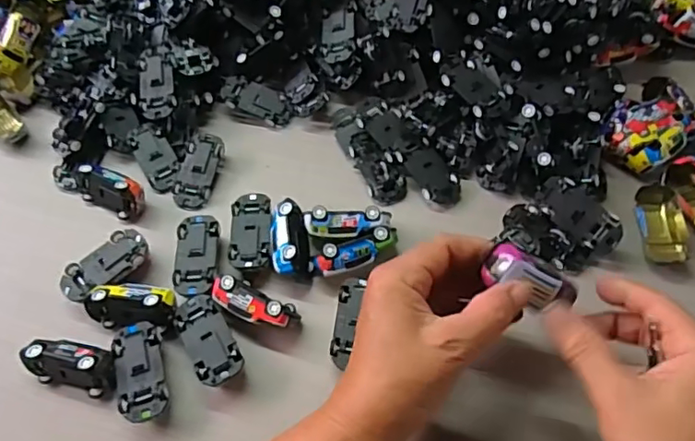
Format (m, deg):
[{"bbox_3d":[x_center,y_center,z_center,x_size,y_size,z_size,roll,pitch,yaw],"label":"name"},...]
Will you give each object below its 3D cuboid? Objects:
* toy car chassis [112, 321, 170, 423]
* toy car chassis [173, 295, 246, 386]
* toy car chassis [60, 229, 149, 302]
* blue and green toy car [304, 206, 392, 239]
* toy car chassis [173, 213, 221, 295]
[{"bbox_3d":[-0.129,0.097,0.358,0.028,0.020,0.062,-16,58,-7],"label":"toy car chassis"},{"bbox_3d":[-0.089,0.078,0.367,0.028,0.021,0.060,-27,60,-13],"label":"toy car chassis"},{"bbox_3d":[-0.171,0.035,0.404,0.032,0.021,0.063,39,67,24],"label":"toy car chassis"},{"bbox_3d":[0.001,0.005,0.411,0.060,0.027,0.019,-2,57,2],"label":"blue and green toy car"},{"bbox_3d":[-0.106,0.028,0.406,0.028,0.021,0.064,-5,57,0],"label":"toy car chassis"}]

